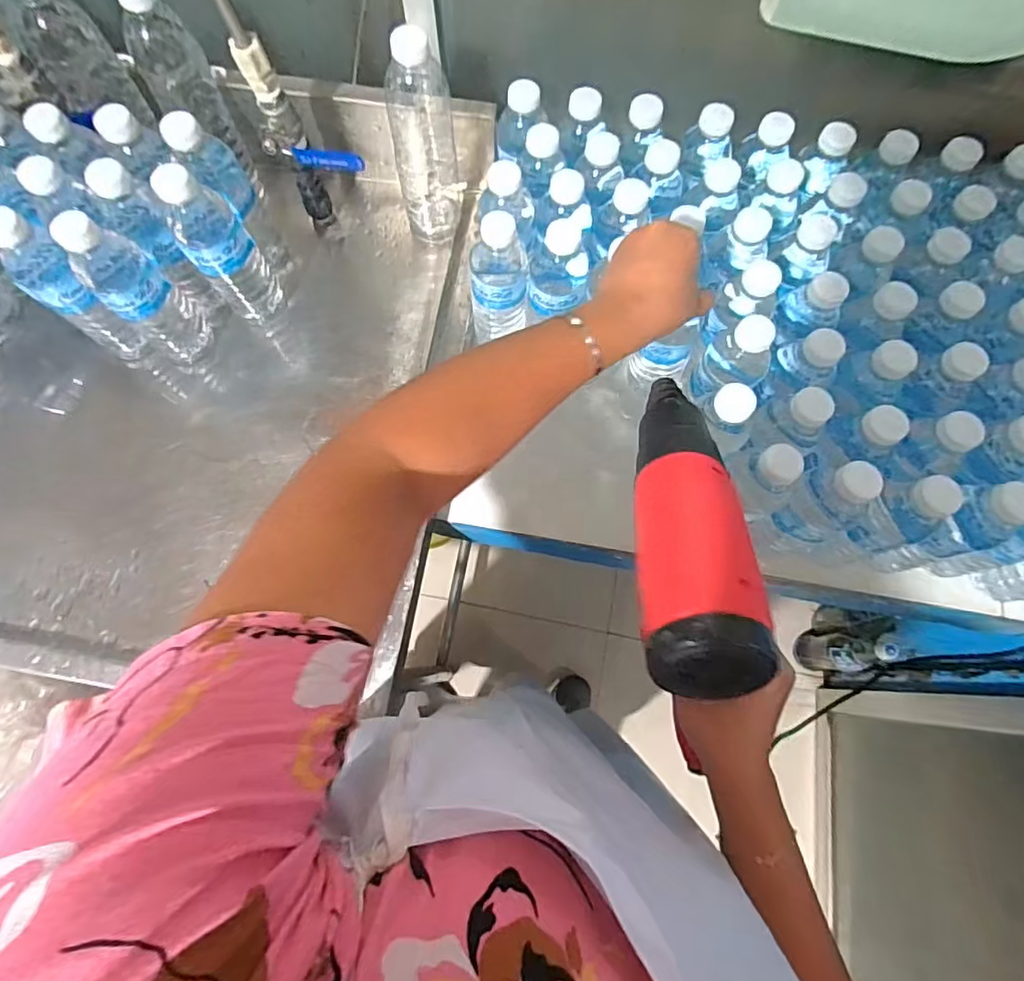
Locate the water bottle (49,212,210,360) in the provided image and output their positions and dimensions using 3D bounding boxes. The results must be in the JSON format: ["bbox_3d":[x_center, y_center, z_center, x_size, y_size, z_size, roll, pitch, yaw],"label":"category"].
[{"bbox_3d":[-0.348,-0.183,0.526,0.060,0.168,0.074,-42,77,-12],"label":"water bottle"}]

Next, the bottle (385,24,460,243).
[{"bbox_3d":[-0.086,-0.343,0.563,0.058,0.213,0.055,-7,72,-3],"label":"bottle"}]

